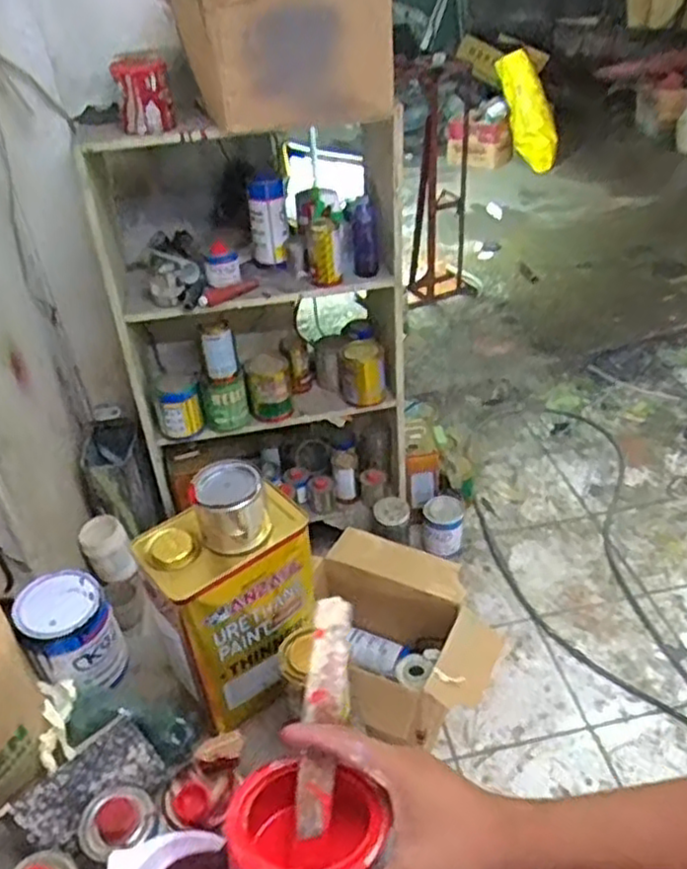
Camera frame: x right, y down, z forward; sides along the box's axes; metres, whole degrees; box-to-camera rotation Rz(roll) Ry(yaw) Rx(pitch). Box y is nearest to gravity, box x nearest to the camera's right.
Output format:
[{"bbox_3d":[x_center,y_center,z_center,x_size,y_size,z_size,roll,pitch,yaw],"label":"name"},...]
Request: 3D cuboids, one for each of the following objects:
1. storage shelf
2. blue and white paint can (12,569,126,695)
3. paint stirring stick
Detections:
[{"bbox_3d":[-0.195,-0.256,1.775,0.632,0.961,0.376,-10,37,-7],"label":"storage shelf"},{"bbox_3d":[-0.323,0.240,0.856,0.098,0.115,0.095,-3,36,2],"label":"blue and white paint can"},{"bbox_3d":[-0.014,0.196,0.505,0.027,0.007,0.156,5,78,4],"label":"paint stirring stick"}]

